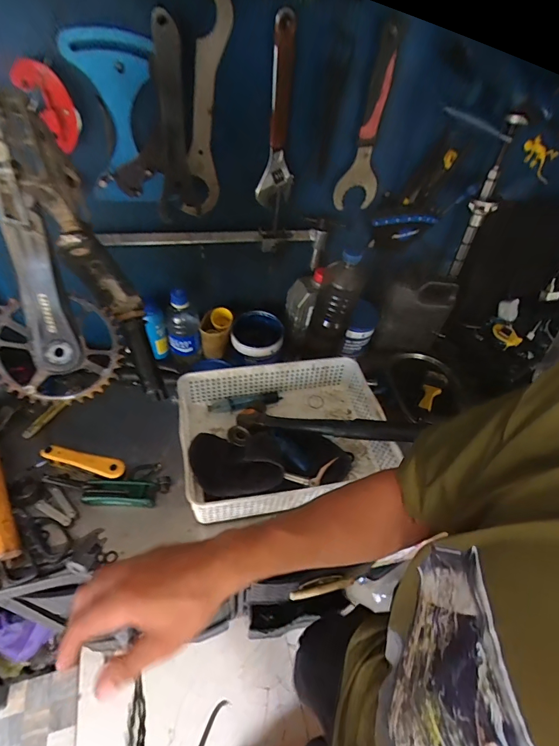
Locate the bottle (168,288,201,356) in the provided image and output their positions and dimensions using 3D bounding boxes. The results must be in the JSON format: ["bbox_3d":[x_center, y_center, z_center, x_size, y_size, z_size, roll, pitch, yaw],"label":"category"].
[{"bbox_3d":[-0.182,-0.095,0.728,0.063,0.135,0.051,-5,50,-11],"label":"bottle"}]

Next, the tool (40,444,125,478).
[{"bbox_3d":[-0.308,0.142,0.612,0.127,0.031,0.028,13,49,5],"label":"tool"}]

